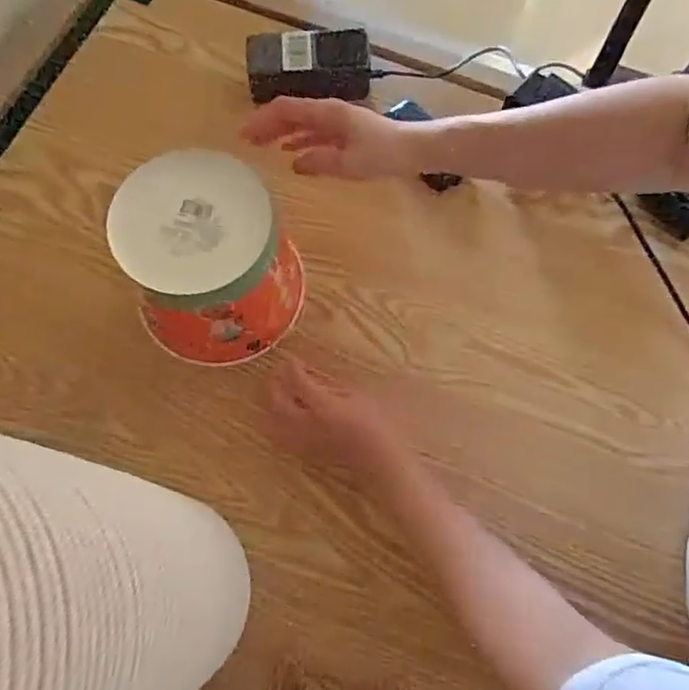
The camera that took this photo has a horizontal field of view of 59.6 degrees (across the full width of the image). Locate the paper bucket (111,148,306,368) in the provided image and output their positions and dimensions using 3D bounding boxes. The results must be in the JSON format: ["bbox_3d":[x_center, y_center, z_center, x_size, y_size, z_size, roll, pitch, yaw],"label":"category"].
[{"bbox_3d":[-0.113,-0.070,0.529,0.134,0.138,0.135,0,71,-1],"label":"paper bucket"}]

